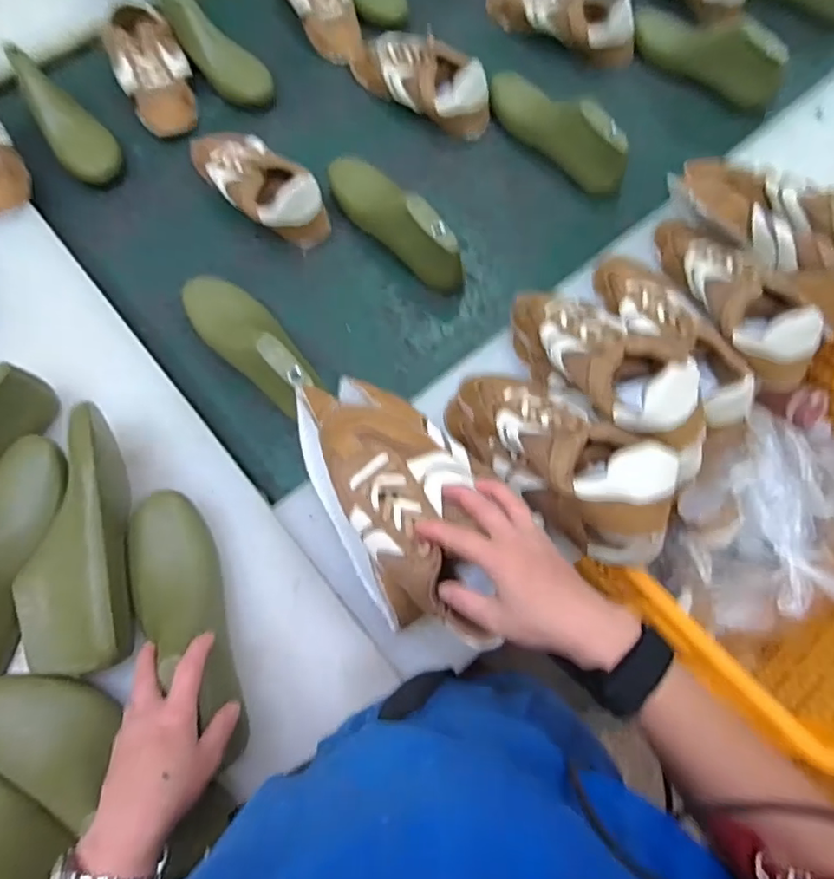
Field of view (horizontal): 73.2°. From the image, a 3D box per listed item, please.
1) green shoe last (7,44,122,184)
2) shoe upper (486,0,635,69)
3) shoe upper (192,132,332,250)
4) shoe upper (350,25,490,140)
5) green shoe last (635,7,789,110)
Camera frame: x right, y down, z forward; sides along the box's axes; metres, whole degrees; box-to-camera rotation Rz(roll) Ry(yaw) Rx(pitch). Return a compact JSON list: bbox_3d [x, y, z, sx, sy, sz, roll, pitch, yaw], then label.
[{"bbox_3d":[-0.512,-0.473,0.811,0.084,0.066,0.243,-32,73,-9],"label":"green shoe last"},{"bbox_3d":[0.223,-0.666,0.885,0.262,0.080,0.072,33,75,12],"label":"shoe upper"},{"bbox_3d":[-0.232,-0.362,0.771,0.256,0.072,0.090,43,77,14],"label":"shoe upper"},{"bbox_3d":[-0.003,-0.545,0.840,0.245,0.075,0.079,41,76,14],"label":"shoe upper"},{"bbox_3d":[0.421,-0.581,0.820,0.232,0.080,0.065,40,76,13],"label":"green shoe last"}]

